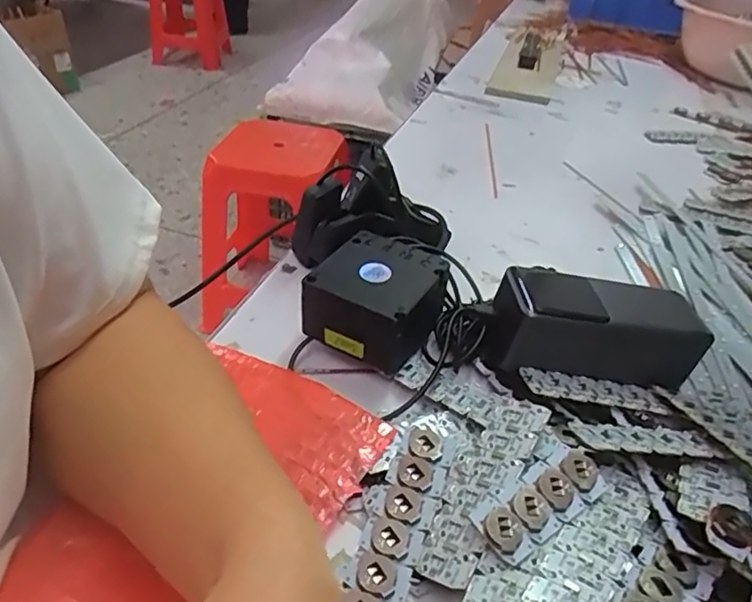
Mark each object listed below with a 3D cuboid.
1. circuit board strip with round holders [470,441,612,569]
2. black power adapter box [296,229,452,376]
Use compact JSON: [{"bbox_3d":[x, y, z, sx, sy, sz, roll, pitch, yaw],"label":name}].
[{"bbox_3d":[0.079,0.093,0.284,0.070,0.007,0.029,-23,45,-30],"label":"circuit board strip with round holders"},{"bbox_3d":[0.001,-0.003,0.392,0.074,0.043,0.073,20,40,19],"label":"black power adapter box"}]

